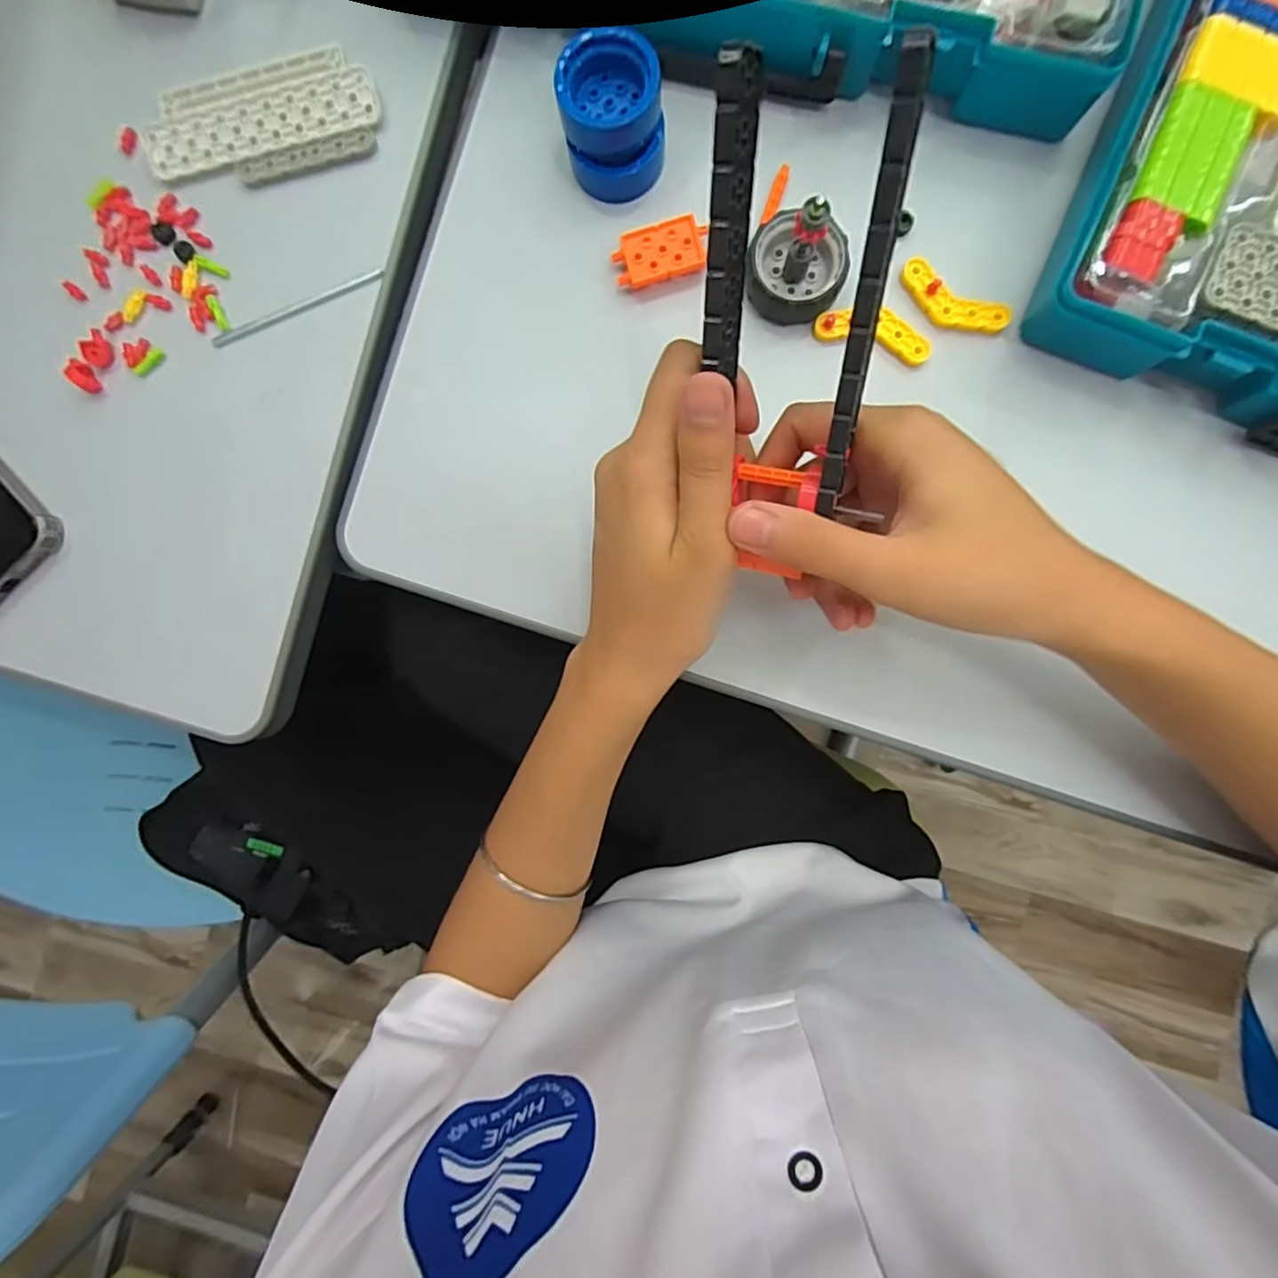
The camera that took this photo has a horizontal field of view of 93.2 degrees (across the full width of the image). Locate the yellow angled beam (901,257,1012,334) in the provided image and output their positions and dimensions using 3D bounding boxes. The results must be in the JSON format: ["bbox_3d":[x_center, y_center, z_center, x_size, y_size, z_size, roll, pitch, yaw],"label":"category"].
[{"bbox_3d":[0.157,-0.169,0.304,0.057,0.008,0.022,31,91,1],"label":"yellow angled beam"}]

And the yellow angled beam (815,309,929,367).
[{"bbox_3d":[0.119,-0.156,0.305,0.059,0.010,0.020,17,91,2],"label":"yellow angled beam"}]

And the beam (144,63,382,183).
[{"bbox_3d":[-0.195,-0.267,0.313,0.120,0.014,0.029,-13,90,2],"label":"beam"}]

